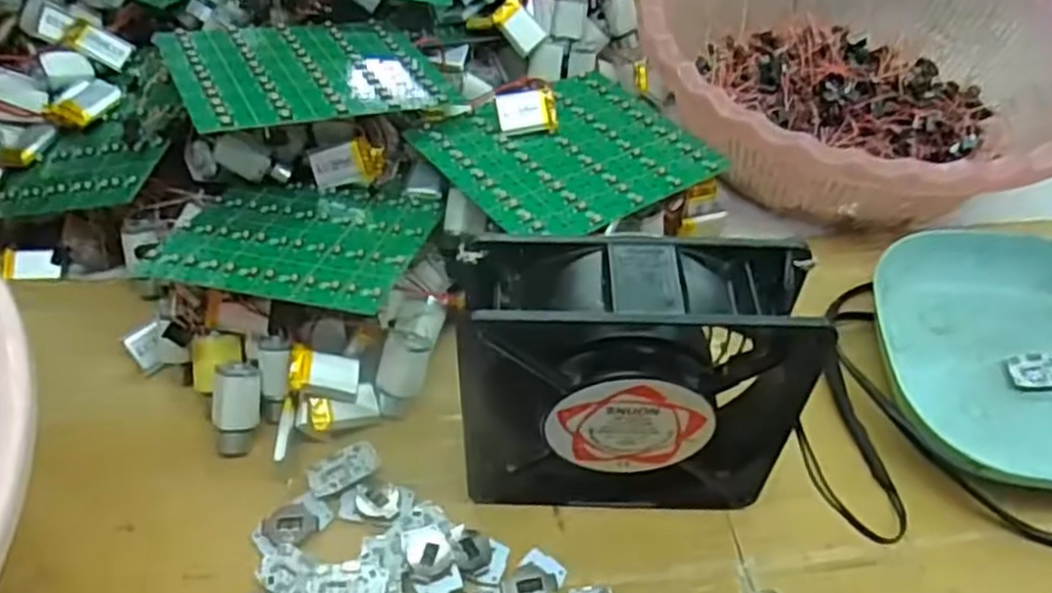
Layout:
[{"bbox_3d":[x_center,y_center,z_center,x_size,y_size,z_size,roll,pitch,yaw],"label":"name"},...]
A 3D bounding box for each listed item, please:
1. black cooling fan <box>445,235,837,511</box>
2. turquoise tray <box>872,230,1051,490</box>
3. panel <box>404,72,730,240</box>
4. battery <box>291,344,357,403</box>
[{"bbox_3d":[0.037,0.033,0.286,0.123,0.121,0.038,4,48,0],"label":"black cooling fan"},{"bbox_3d":[0.231,0.024,0.362,0.130,0.027,0.144,6,48,2],"label":"turquoise tray"},{"bbox_3d":[0.022,-0.073,0.385,0.126,0.004,0.103,-26,54,-28],"label":"panel"},{"bbox_3d":[-0.086,0.033,0.331,0.031,0.004,0.019,20,62,-33],"label":"battery"}]

